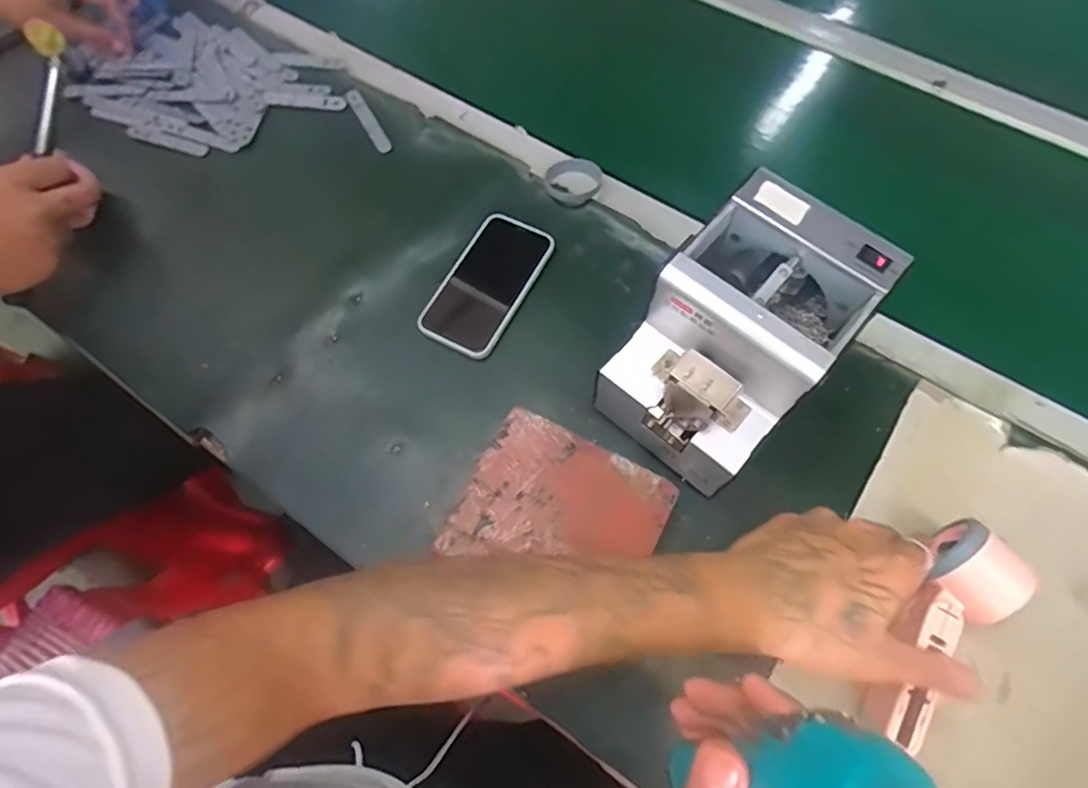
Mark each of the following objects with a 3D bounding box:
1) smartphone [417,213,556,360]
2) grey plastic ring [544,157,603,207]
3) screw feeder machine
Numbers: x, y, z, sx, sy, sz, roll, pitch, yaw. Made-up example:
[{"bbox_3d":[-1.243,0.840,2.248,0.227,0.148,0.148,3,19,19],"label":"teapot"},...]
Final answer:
[{"bbox_3d":[-0.052,-0.104,0.545,0.072,0.013,0.146,26,72,12],"label":"smartphone"},{"bbox_3d":[0.030,-0.213,0.582,0.057,0.019,0.047,11,69,7],"label":"grey plastic ring"},{"bbox_3d":[0.143,-0.035,0.440,0.123,0.143,0.177,40,75,16],"label":"screw feeder machine"}]

